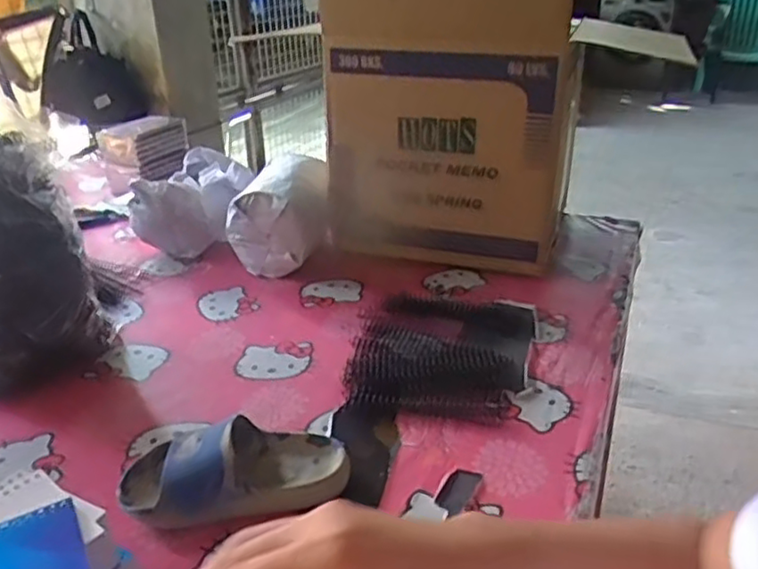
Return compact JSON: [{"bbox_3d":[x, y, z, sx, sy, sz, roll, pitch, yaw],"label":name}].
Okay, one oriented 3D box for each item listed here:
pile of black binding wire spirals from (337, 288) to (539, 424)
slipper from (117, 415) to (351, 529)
[{"bbox_3d":[0.058,0.066,0.722,0.186,0.017,0.223,8,28,20],"label":"pile of black binding wire spirals"},{"bbox_3d":[-0.116,0.144,0.539,0.176,0.058,0.079,-6,27,-8],"label":"slipper"}]

